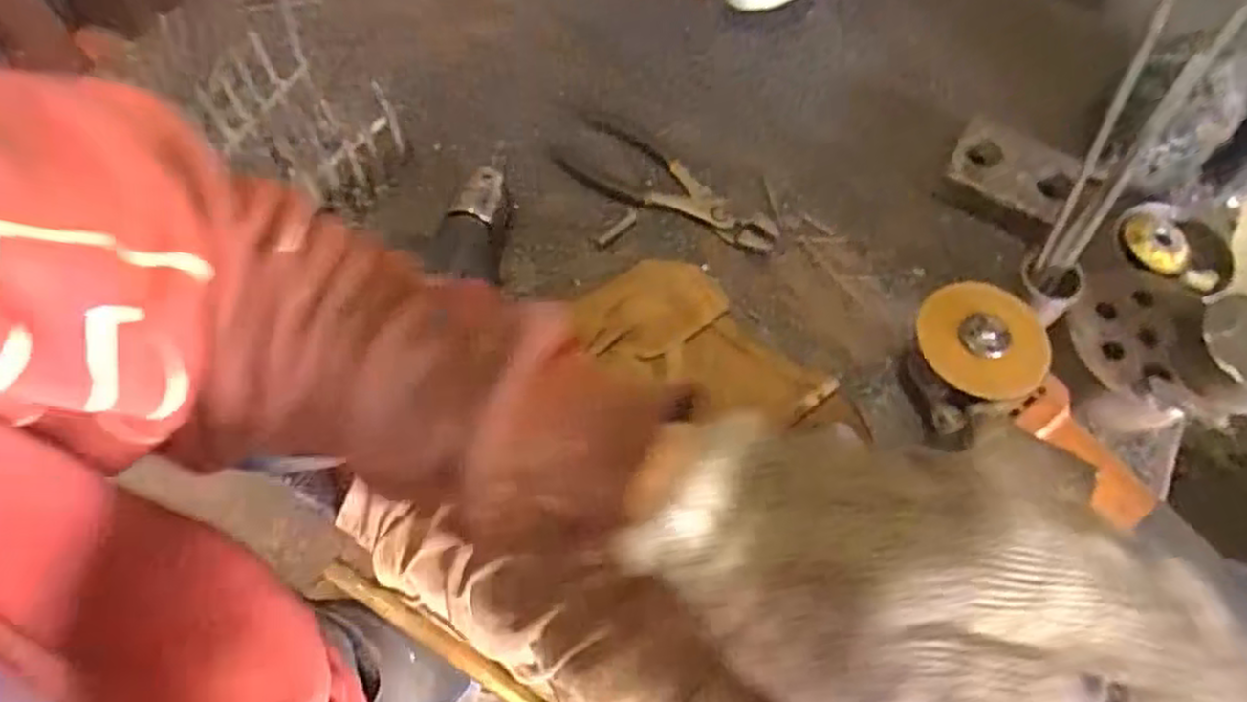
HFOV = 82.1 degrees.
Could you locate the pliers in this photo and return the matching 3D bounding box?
[{"bbox_3d":[0.043,-0.139,0.600,0.189,0.014,0.064,25,67,11],"label":"pliers"}]

